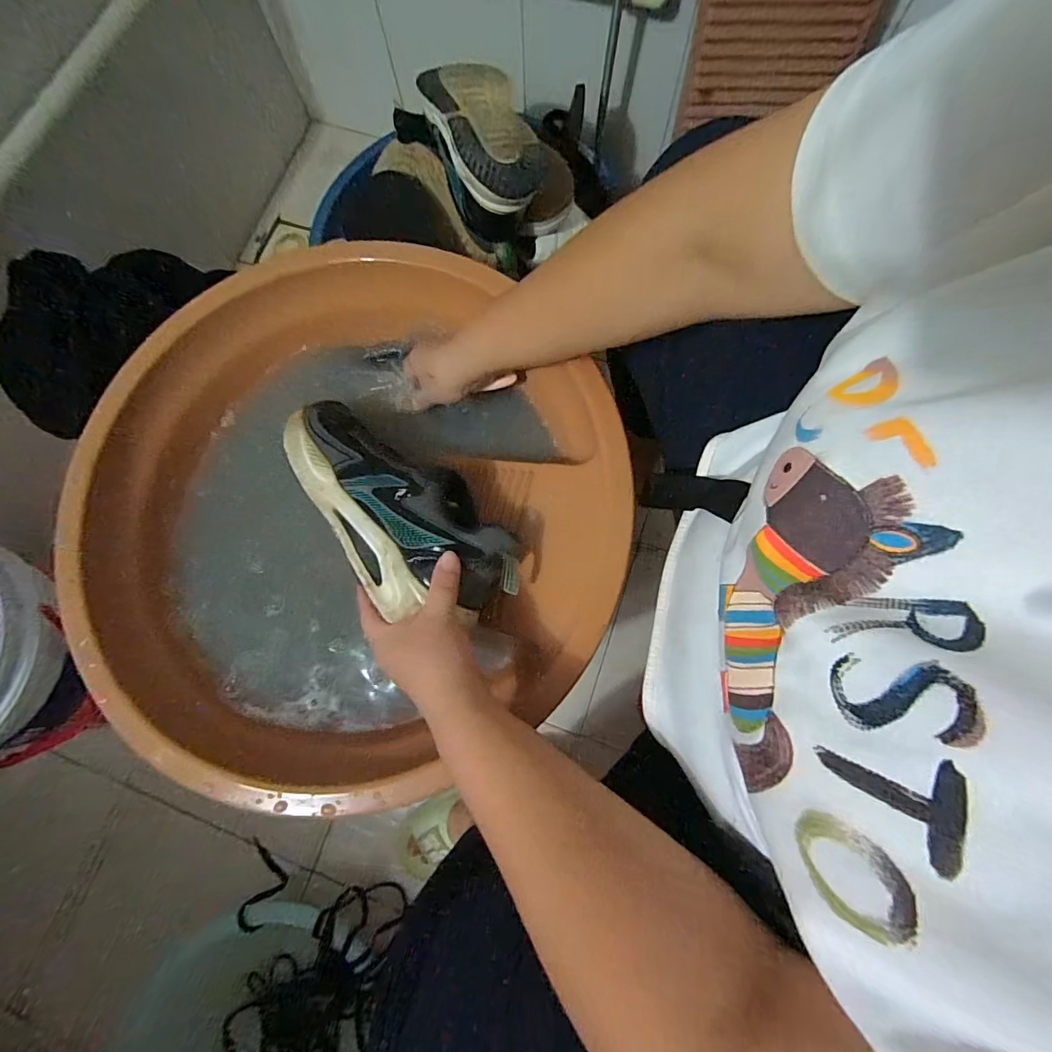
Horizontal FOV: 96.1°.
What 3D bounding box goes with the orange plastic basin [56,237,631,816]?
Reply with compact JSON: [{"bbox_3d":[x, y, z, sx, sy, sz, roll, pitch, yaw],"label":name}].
[{"bbox_3d":[-0.170,-0.019,0.433,0.468,0.100,0.454,0,76,2],"label":"orange plastic basin"}]

